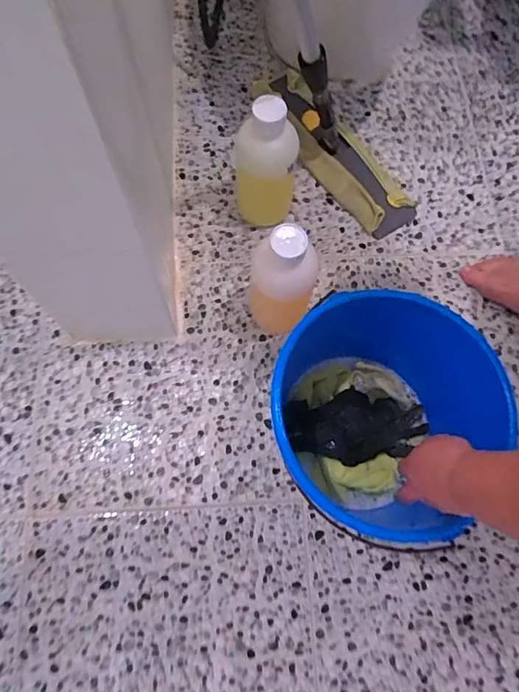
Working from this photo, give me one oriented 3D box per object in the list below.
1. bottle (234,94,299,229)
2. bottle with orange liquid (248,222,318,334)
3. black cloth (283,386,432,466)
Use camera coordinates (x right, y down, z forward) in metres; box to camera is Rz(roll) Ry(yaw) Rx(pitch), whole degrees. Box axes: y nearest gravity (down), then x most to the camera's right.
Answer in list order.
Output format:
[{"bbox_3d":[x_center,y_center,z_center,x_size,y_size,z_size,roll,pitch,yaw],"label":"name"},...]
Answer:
[{"bbox_3d":[0.012,-0.292,0.768,0.095,0.227,0.093,1,71,-1],"label":"bottle"},{"bbox_3d":[0.025,-0.087,0.703,0.069,0.223,0.079,-15,72,-7],"label":"bottle with orange liquid"},{"bbox_3d":[0.135,0.113,0.681,0.191,0.041,0.095,-9,74,-4],"label":"black cloth"}]

